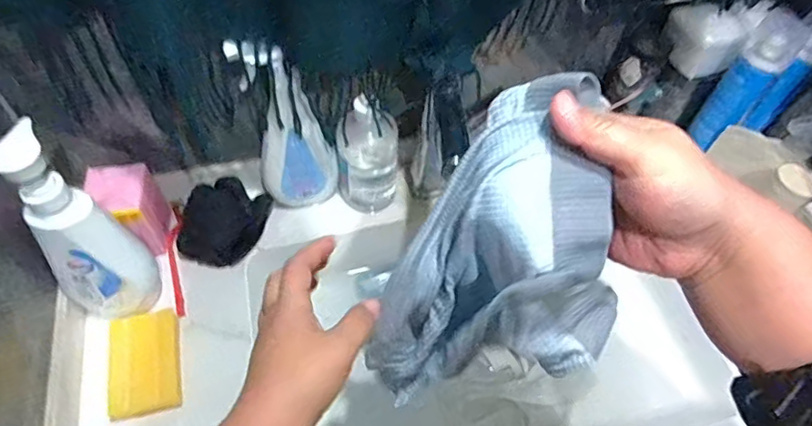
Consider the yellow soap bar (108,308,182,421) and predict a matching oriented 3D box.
[{"bbox_3d":[-0.286,0.161,0.599,0.069,0.014,0.115,-12,57,-12],"label":"yellow soap bar"}]

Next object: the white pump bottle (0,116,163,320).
[{"bbox_3d":[-0.316,0.026,0.542,0.070,0.245,0.073,2,55,-3],"label":"white pump bottle"}]

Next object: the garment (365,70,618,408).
[{"bbox_3d":[0.049,0.053,0.356,0.056,0.274,0.127,-7,54,-33],"label":"garment"}]

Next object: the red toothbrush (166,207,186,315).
[{"bbox_3d":[-0.284,0.057,0.674,0.019,0.016,0.149,-9,56,-10],"label":"red toothbrush"}]

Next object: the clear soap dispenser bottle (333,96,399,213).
[{"bbox_3d":[-0.043,-0.077,0.688,0.069,0.179,0.063,21,57,10],"label":"clear soap dispenser bottle"}]

